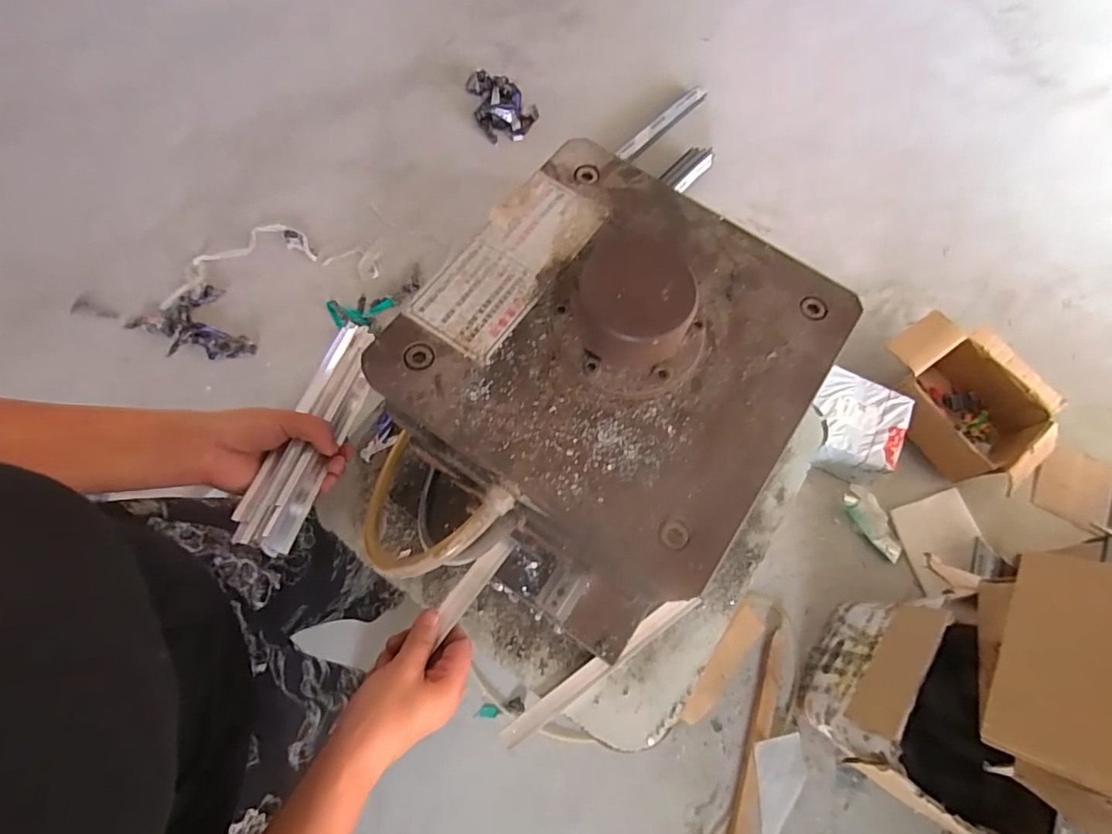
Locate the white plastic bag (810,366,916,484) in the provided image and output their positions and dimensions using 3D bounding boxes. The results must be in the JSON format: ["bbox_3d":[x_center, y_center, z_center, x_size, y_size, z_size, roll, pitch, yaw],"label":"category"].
[{"bbox_3d":[0.767,0.031,1.414,0.227,0.162,0.228,23,71,6],"label":"white plastic bag"}]

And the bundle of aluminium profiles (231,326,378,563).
[{"bbox_3d":[-0.219,0.012,0.493,0.047,0.042,0.228,11,62,2],"label":"bundle of aluminium profiles"}]

